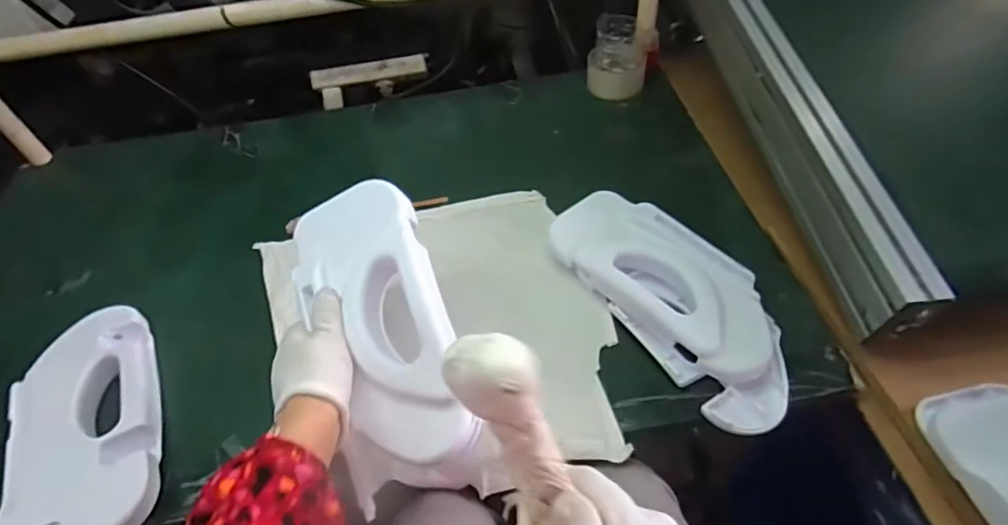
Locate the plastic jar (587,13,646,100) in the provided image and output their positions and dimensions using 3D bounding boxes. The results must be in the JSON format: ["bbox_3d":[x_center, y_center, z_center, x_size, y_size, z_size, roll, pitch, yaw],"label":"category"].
[{"bbox_3d":[0.168,-0.309,0.806,0.086,0.090,0.092,6,51,11],"label":"plastic jar"}]

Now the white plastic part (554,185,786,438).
[{"bbox_3d":[0.176,0.029,0.561,0.133,0.049,0.289,-29,53,-18],"label":"white plastic part"}]

